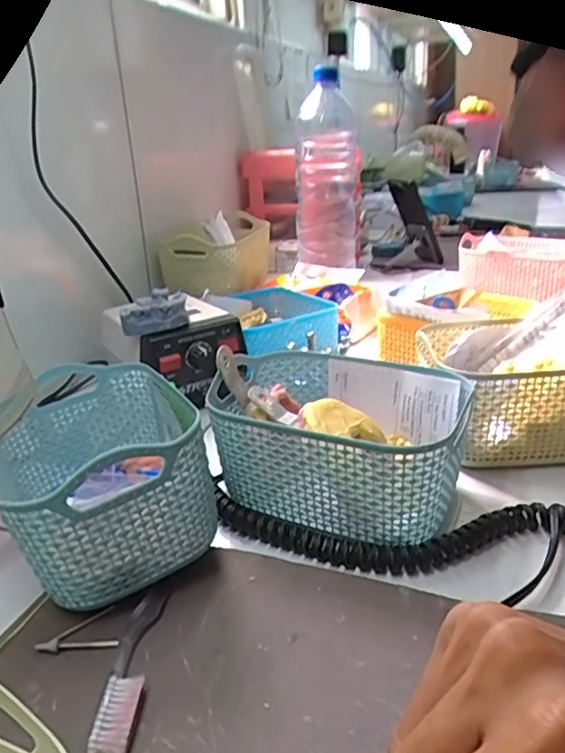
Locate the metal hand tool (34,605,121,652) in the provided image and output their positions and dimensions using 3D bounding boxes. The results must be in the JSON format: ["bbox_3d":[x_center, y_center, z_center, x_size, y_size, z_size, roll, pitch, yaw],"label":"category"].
[{"bbox_3d":[-0.109,0.137,0.312,0.040,0.004,0.029,-9,25,-16],"label":"metal hand tool"}]

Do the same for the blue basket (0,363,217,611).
[{"bbox_3d":[-0.120,0.057,0.380,0.117,0.095,0.175,-11,25,-19],"label":"blue basket"}]

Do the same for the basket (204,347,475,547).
[{"bbox_3d":[0.037,0.046,0.413,0.168,0.081,0.119,12,27,28],"label":"basket"}]

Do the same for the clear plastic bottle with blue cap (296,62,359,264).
[{"bbox_3d":[0.065,-0.284,0.832,0.091,0.243,0.077,0,24,4],"label":"clear plastic bottle with blue cap"}]

